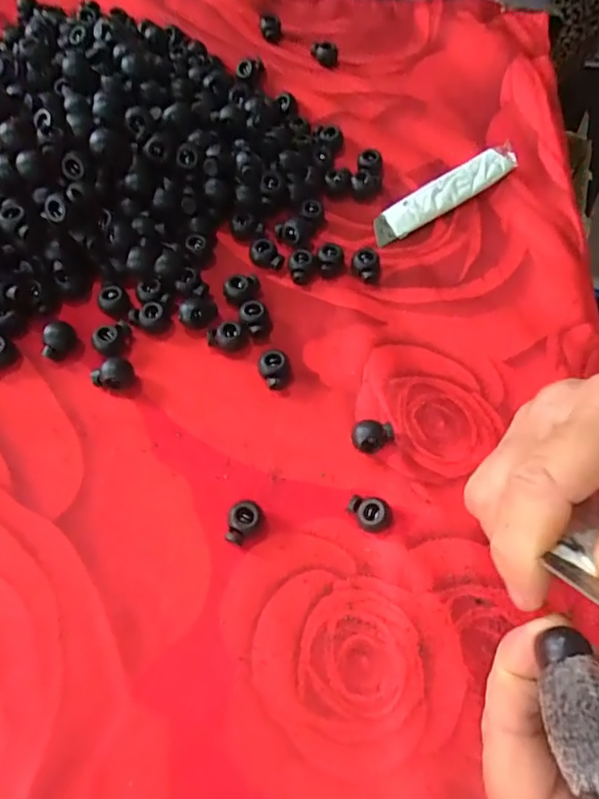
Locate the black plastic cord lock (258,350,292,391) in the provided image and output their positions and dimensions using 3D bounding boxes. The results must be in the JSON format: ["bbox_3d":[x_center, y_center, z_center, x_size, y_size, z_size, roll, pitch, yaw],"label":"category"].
[{"bbox_3d":[-0.012,-0.013,0.264,0.016,0.013,0.018,1,63,-4],"label":"black plastic cord lock"}]

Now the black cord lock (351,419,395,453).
[{"bbox_3d":[0.033,0.019,0.250,0.018,0.013,0.014,15,63,4],"label":"black cord lock"}]

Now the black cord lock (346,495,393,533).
[{"bbox_3d":[0.032,0.051,0.241,0.020,0.010,0.015,11,63,2],"label":"black cord lock"}]

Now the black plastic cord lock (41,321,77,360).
[{"bbox_3d":[-0.116,-0.028,0.263,0.014,0.012,0.016,-8,64,-8],"label":"black plastic cord lock"}]

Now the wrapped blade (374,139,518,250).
[{"bbox_3d":[0.088,-0.125,0.324,0.108,0.010,0.021,-32,69,-18],"label":"wrapped blade"}]

